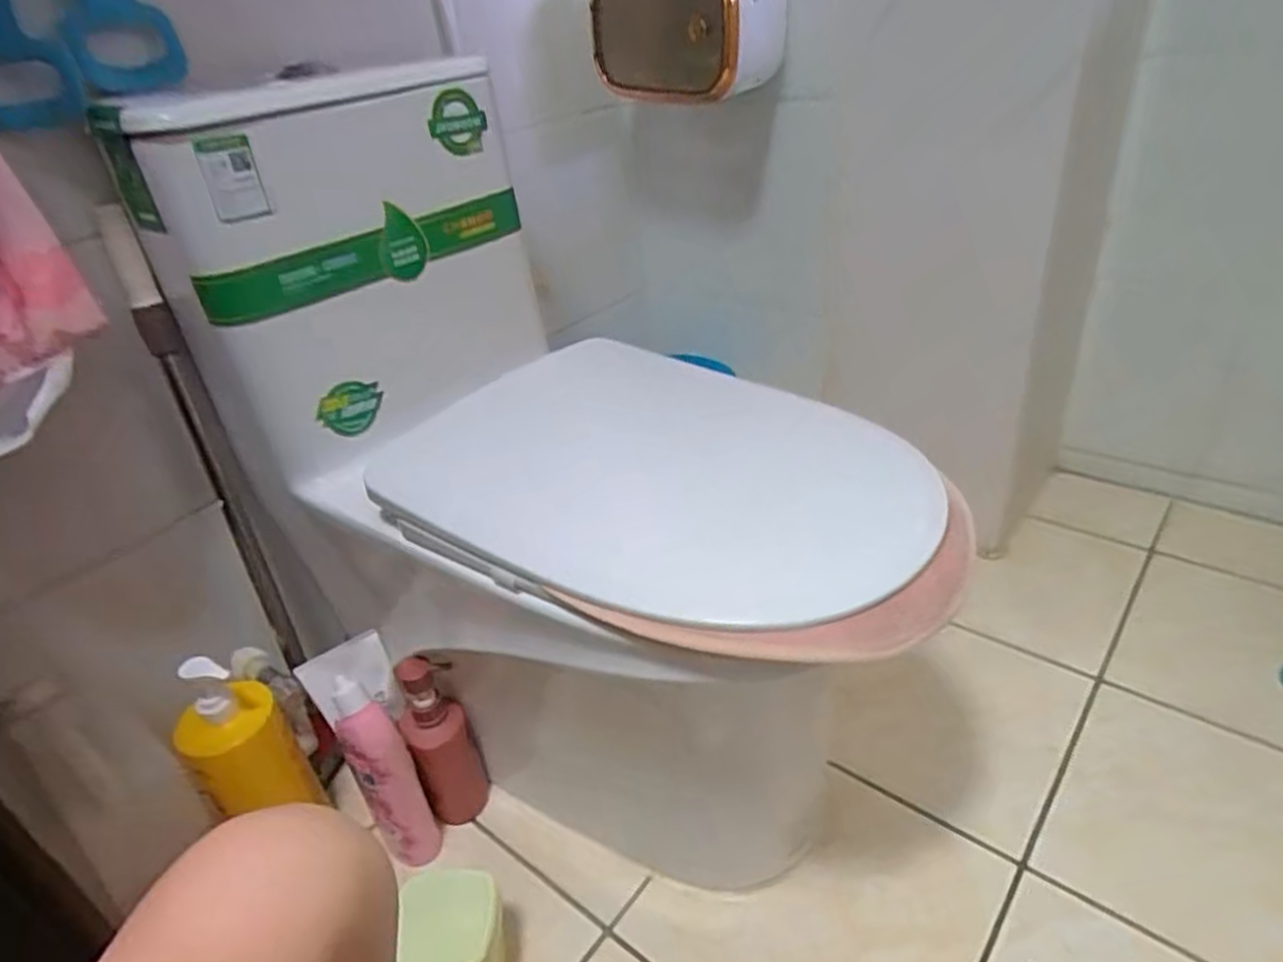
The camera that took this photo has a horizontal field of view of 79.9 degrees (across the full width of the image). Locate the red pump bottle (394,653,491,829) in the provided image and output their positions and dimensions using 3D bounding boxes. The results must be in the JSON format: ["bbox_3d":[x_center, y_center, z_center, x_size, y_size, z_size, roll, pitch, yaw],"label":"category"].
[{"bbox_3d":[-0.222,0.301,0.862,0.067,0.235,0.057,-19,34,-18],"label":"red pump bottle"}]

